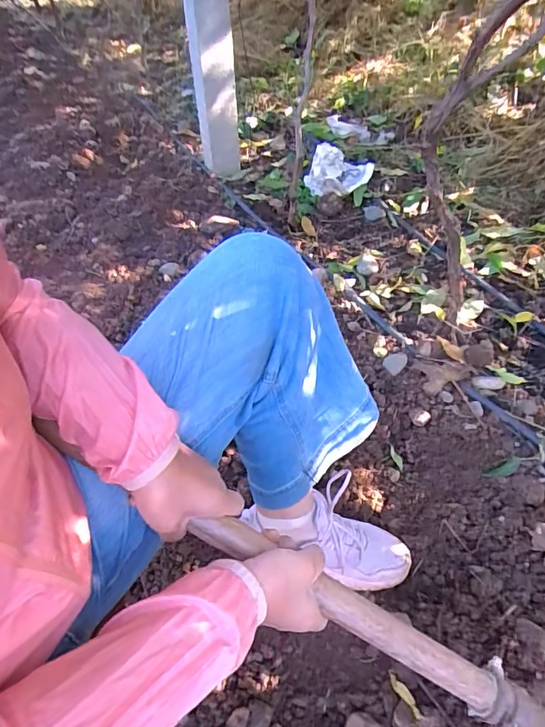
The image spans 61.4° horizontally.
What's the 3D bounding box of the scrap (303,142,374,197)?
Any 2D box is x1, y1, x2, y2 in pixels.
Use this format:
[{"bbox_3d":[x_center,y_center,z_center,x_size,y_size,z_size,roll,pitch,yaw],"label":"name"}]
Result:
[{"bbox_3d":[0.216,-0.598,1.369,0.225,0.136,0.089,-20,52,-13],"label":"scrap"}]

